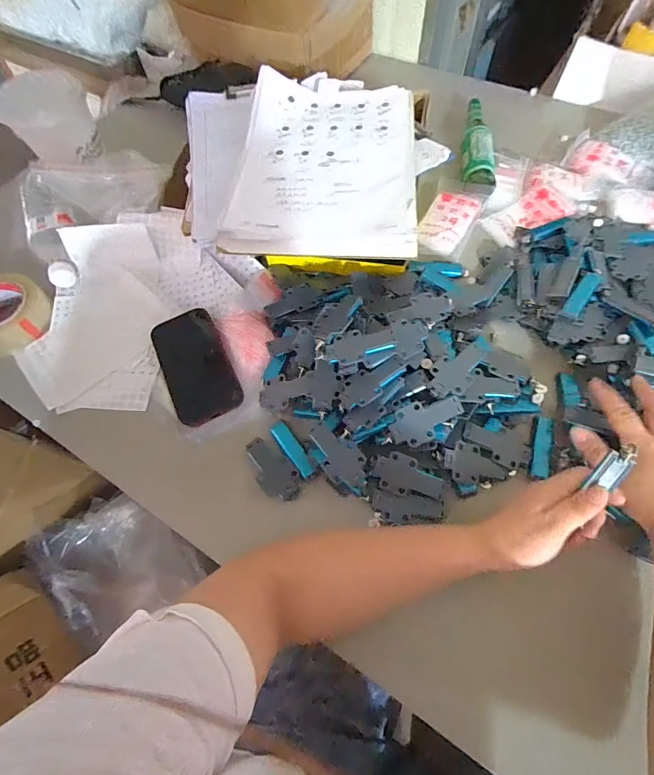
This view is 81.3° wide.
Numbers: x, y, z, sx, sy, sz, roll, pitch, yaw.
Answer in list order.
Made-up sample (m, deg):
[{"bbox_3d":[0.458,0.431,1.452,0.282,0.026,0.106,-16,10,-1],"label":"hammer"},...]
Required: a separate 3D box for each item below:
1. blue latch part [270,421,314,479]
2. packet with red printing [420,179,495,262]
[{"bbox_3d":[-0.039,0.070,0.434,0.019,0.006,0.070,-34,68,-12],"label":"blue latch part"},{"bbox_3d":[0.192,-0.266,0.587,0.079,0.016,0.157,25,69,14],"label":"packet with red printing"}]

